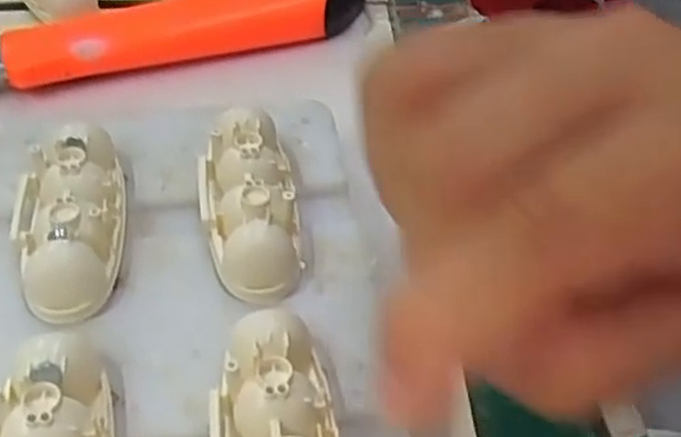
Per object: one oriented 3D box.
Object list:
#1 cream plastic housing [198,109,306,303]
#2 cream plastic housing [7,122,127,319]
[{"bbox_3d":[-0.024,-0.005,0.208,0.025,0.016,0.058,-7,46,-8],"label":"cream plastic housing"},{"bbox_3d":[-0.069,-0.001,0.202,0.024,0.016,0.059,-5,45,-7],"label":"cream plastic housing"}]

